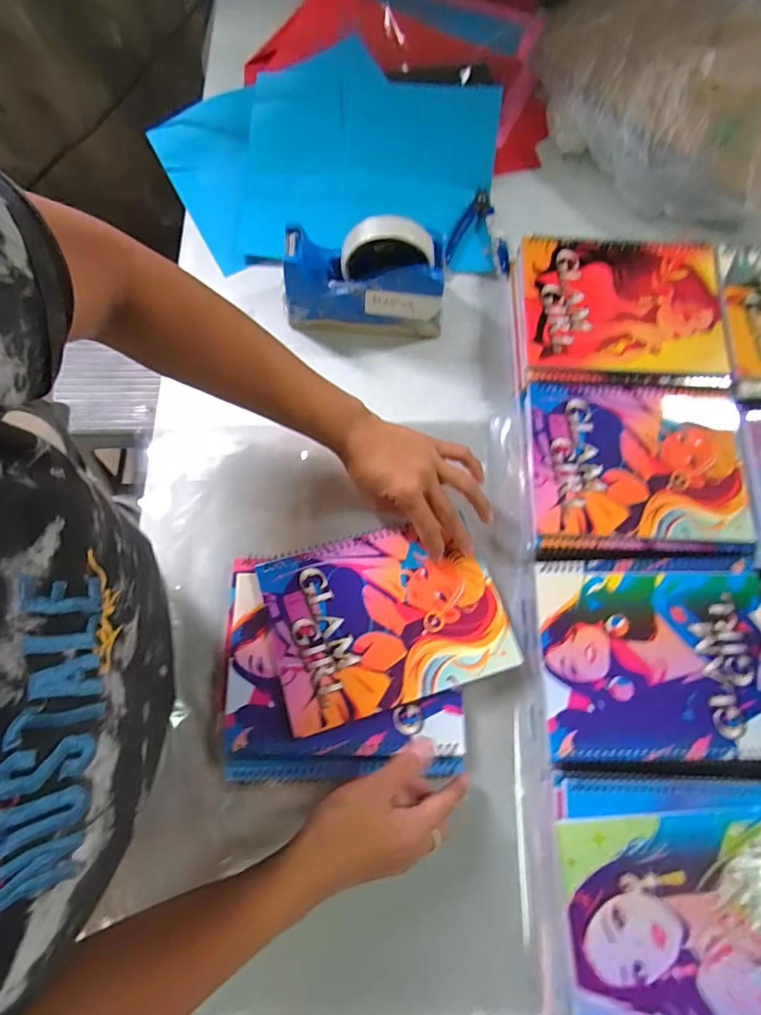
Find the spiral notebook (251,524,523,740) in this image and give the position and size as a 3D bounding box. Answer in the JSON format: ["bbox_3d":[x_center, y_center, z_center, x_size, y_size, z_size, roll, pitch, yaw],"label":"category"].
[{"bbox_3d":[0.004,0.092,0.415,0.195,0.012,0.147,-16,76,-3],"label":"spiral notebook"}]

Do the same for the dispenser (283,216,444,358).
[{"bbox_3d":[-0.018,-0.217,0.459,0.155,0.108,0.072,-2,75,-1],"label":"dispenser"}]

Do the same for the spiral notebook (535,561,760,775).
[{"bbox_3d":[0.235,0.135,0.408,0.196,0.025,0.169,1,76,-1],"label":"spiral notebook"}]

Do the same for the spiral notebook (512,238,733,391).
[{"bbox_3d":[0.239,-0.195,0.473,0.202,0.010,0.157,1,76,1],"label":"spiral notebook"}]

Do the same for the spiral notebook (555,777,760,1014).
[{"bbox_3d":[0.238,0.302,0.354,0.199,0.009,0.175,0,76,1],"label":"spiral notebook"}]

